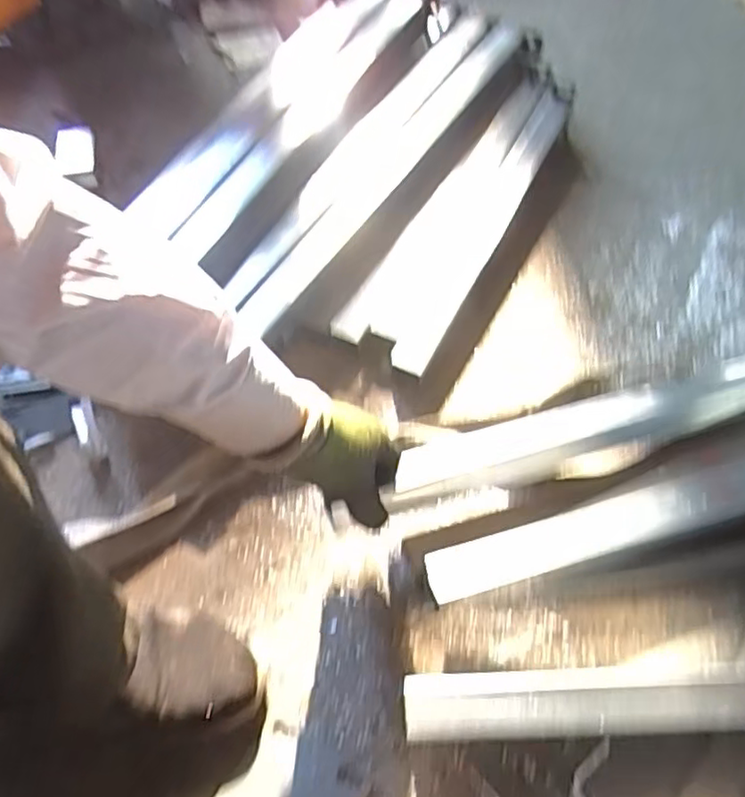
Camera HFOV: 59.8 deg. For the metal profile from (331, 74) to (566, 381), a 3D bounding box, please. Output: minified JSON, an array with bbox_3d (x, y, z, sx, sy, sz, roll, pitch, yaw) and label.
[{"bbox_3d":[0.141,-0.281,0.918,0.123,0.062,0.615,23,58,15],"label":"metal profile"}]

